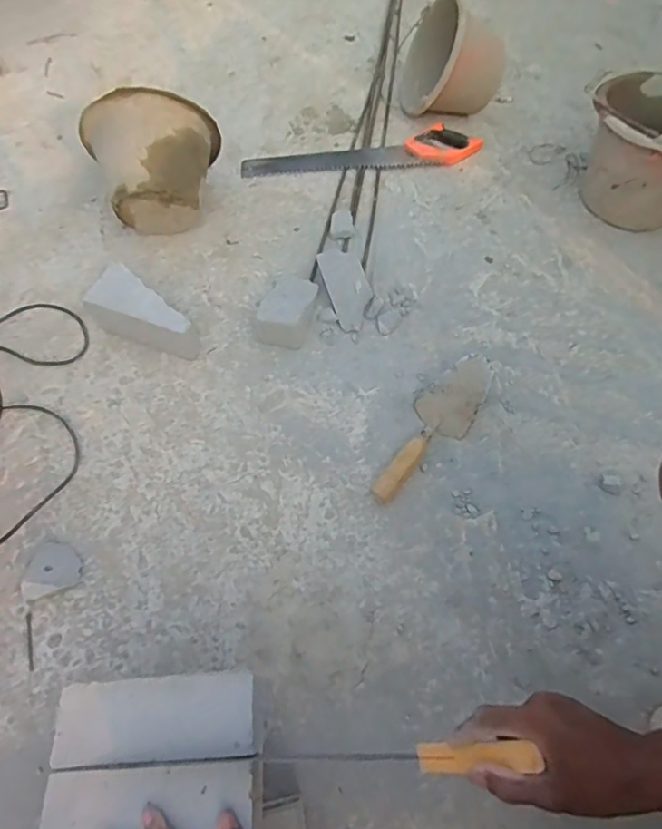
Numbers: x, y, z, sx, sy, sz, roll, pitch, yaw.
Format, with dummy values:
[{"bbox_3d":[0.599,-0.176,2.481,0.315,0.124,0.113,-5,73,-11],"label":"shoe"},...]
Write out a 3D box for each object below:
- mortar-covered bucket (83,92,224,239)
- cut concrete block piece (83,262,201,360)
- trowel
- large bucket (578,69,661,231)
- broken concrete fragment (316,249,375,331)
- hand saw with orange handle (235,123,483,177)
[{"bbox_3d":[-0.324,-0.469,1.015,0.234,0.237,0.181,-16,61,-9],"label":"mortar-covered bucket"},{"bbox_3d":[-0.326,-0.166,0.925,0.200,0.088,0.089,32,64,17],"label":"cut concrete block piece"},{"bbox_3d":[0.155,0.022,0.820,0.092,0.070,0.270,29,63,15],"label":"trowel"},{"bbox_3d":[0.626,-0.502,1.059,0.250,0.224,0.290,-40,68,-22],"label":"large bucket"},{"bbox_3d":[0.033,-0.235,0.990,0.077,0.016,0.163,-17,77,-6],"label":"broken concrete fragment"},{"bbox_3d":[0.069,-0.590,1.192,0.527,0.046,0.101,-6,60,-5],"label":"hand saw with orange handle"}]

